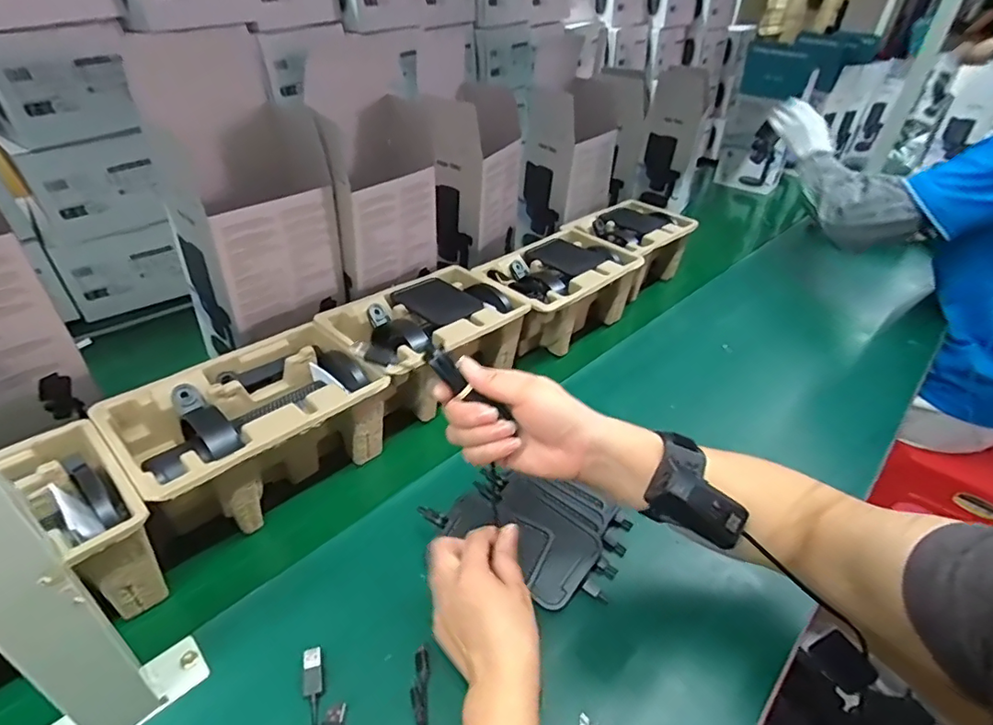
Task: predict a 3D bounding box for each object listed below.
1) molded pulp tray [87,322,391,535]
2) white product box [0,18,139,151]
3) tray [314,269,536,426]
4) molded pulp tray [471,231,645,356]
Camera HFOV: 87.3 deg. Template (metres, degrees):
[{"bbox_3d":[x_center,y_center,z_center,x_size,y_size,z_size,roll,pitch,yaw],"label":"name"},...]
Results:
[{"bbox_3d":[-0.233,0.065,0.525,0.142,0.103,0.230,32,45,32],"label":"molded pulp tray"},{"bbox_3d":[-0.540,-0.339,0.627,0.118,0.111,0.149,22,41,23],"label":"white product box"},{"bbox_3d":[-0.080,-0.034,0.652,0.147,0.085,0.218,30,44,30],"label":"tray"},{"bbox_3d":[0.089,-0.107,0.790,0.236,0.102,0.157,-28,47,-35],"label":"molded pulp tray"}]

